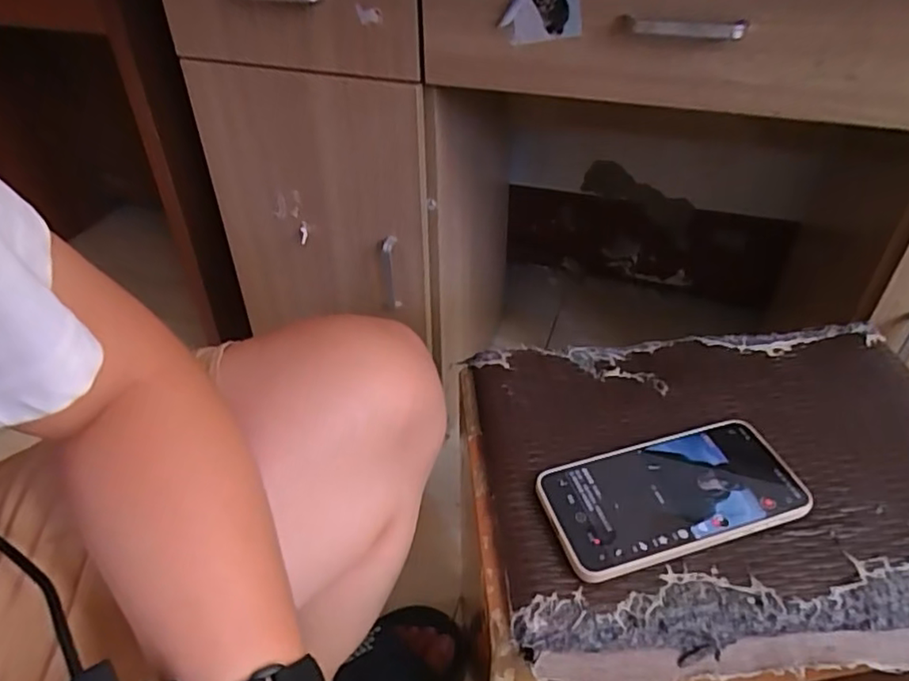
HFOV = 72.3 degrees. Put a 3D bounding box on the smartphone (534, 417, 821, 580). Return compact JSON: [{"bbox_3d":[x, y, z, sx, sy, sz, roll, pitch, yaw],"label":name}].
[{"bbox_3d":[0.144,0.098,0.408,0.167,0.009,0.078,-12,41,-12],"label":"smartphone"}]

